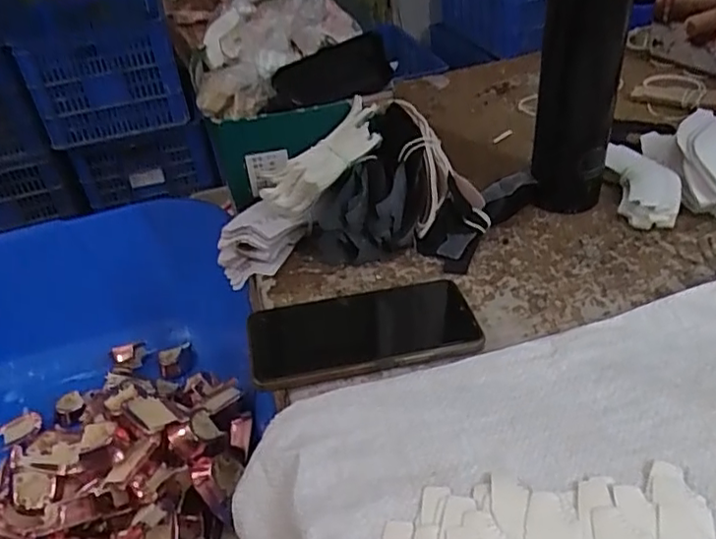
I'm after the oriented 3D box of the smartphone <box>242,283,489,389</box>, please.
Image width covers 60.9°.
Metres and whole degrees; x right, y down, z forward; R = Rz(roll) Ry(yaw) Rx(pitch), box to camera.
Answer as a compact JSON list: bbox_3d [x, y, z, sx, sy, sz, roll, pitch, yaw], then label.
[{"bbox_3d":[0.004,0.043,0.439,0.159,0.016,0.079,-10,36,-6],"label":"smartphone"}]

